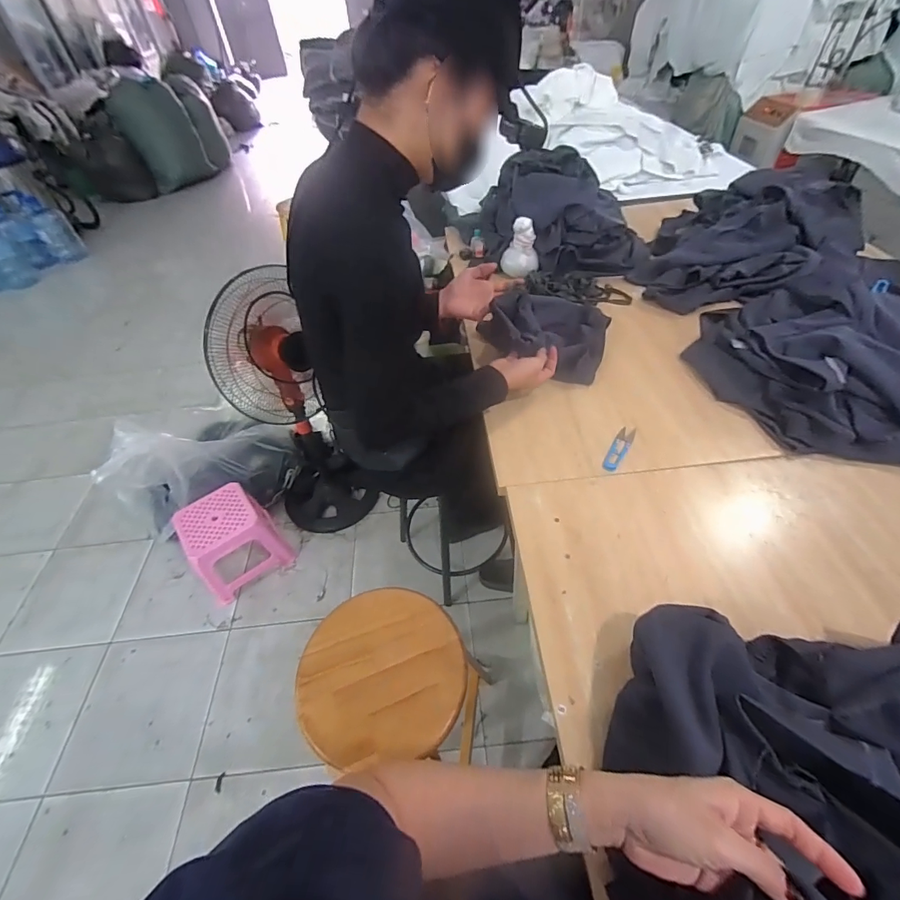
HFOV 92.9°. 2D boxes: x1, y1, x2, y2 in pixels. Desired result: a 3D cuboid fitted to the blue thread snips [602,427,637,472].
[{"bbox_3d":[0.322,-0.003,0.812,0.030,0.009,0.114,25,55,25],"label":"blue thread snips"}]

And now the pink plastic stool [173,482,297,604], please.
[{"bbox_3d":[-0.766,0.326,1.522,0.276,0.275,0.249,-33,53,-22],"label":"pink plastic stool"}]

